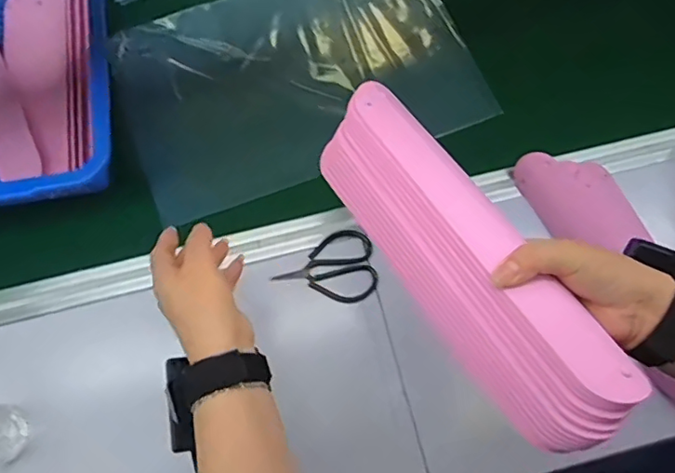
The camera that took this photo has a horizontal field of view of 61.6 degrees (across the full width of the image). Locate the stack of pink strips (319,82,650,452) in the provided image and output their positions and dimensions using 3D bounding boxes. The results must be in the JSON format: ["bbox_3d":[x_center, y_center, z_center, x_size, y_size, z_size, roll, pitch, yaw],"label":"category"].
[{"bbox_3d":[0.085,0.008,0.432,0.088,0.053,0.287,-48,62,26],"label":"stack of pink strips"}]

